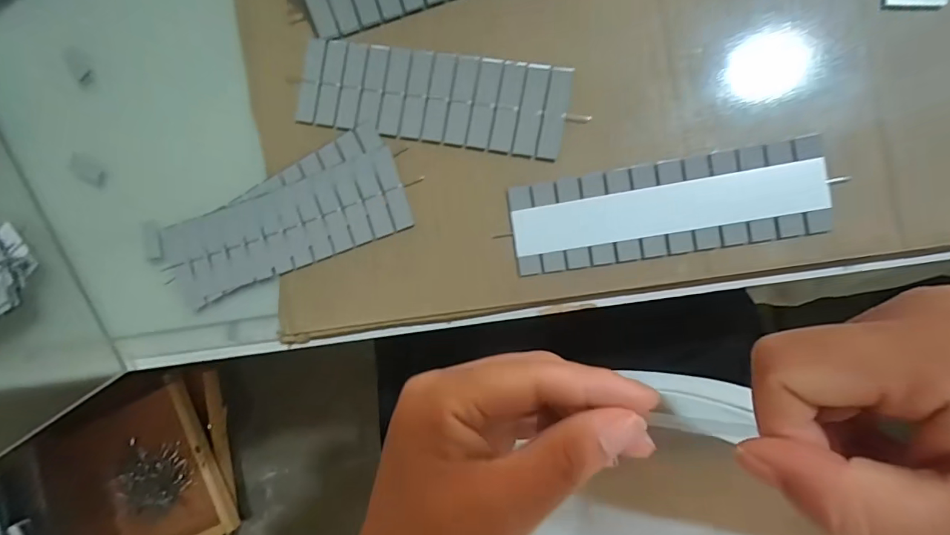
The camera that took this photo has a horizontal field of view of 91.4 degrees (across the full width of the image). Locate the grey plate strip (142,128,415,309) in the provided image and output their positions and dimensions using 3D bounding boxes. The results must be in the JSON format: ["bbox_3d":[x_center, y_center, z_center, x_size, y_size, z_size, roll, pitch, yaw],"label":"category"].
[{"bbox_3d":[-0.099,-0.021,0.226,0.134,0.004,0.049,-20,87,9],"label":"grey plate strip"}]

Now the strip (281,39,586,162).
[{"bbox_3d":[-0.022,-0.079,0.212,0.126,0.004,0.040,11,92,9],"label":"strip"}]

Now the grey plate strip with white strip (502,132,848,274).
[{"bbox_3d":[0.080,-0.025,0.198,0.126,0.004,0.039,-8,89,9],"label":"grey plate strip with white strip"}]

